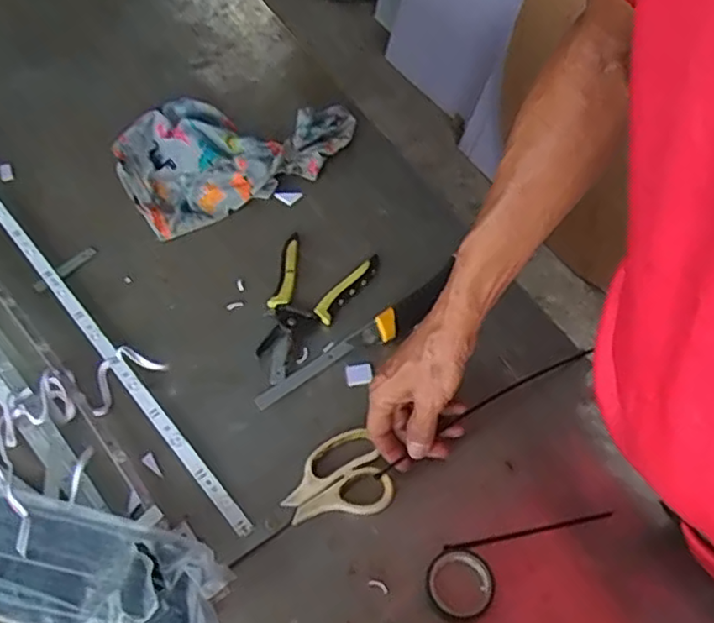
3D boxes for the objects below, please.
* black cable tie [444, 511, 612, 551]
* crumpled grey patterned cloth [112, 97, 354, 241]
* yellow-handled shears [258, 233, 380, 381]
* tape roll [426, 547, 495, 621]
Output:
[{"bbox_3d":[0.146,0.187,0.549,0.147,0.009,0.009,-9,55,-5],"label":"black cable tie"},{"bbox_3d":[-0.152,-0.216,0.819,0.286,0.037,0.182,-27,59,-17],"label":"crumpled grey patterned cloth"},{"bbox_3d":[-0.054,-0.004,0.684,0.107,0.012,0.174,15,57,11],"label":"yellow-handled shears"},{"bbox_3d":[0.082,0.218,0.518,0.053,0.021,0.053,0,55,1],"label":"tape roll"}]

